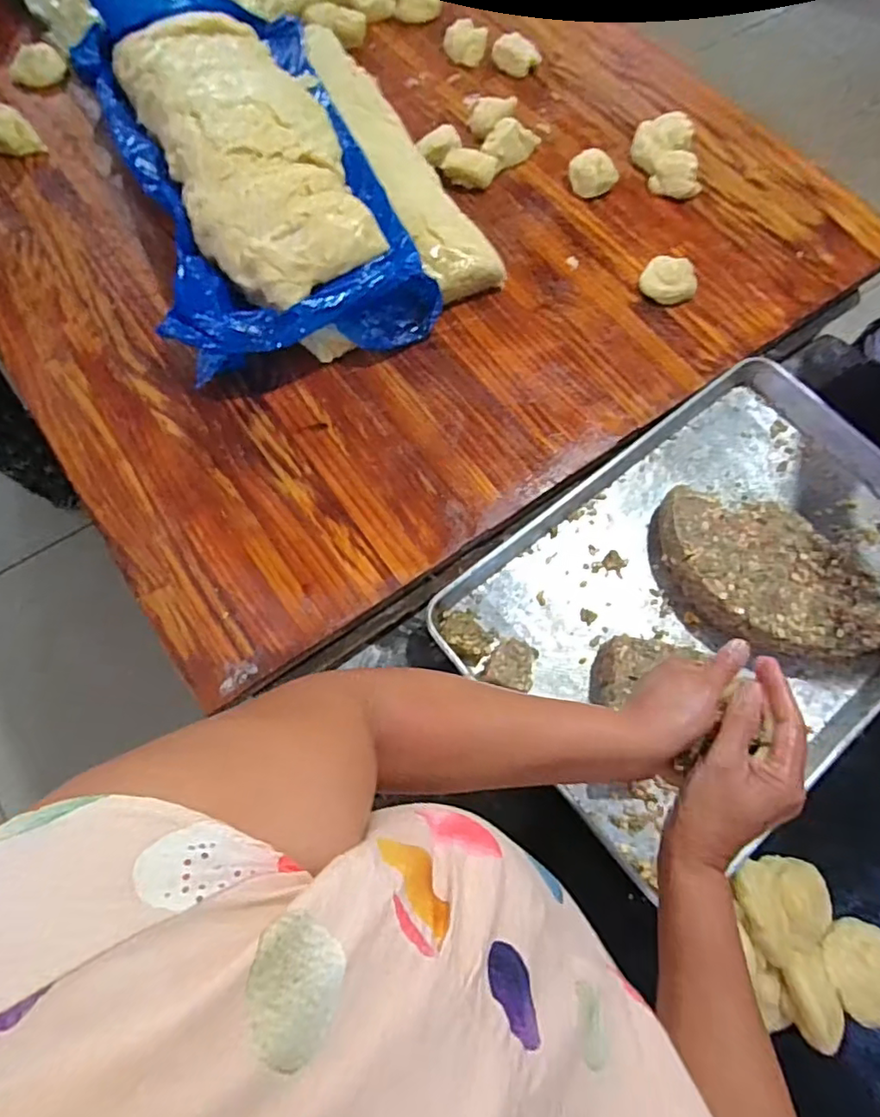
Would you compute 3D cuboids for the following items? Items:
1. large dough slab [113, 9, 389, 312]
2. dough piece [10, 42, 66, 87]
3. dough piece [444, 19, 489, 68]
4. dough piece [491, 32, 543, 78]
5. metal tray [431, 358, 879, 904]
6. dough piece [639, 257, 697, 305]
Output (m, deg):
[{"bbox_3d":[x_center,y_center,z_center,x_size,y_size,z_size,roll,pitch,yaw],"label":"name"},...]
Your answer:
[{"bbox_3d":[-0.269,-0.576,0.803,0.226,0.079,0.521,-26,72,-10],"label":"large dough slab"},{"bbox_3d":[-0.675,-0.824,0.982,0.082,0.023,0.090,0,69,-1],"label":"dough piece"},{"bbox_3d":[0.044,-0.897,1.021,0.072,0.029,0.087,7,69,2],"label":"dough piece"},{"bbox_3d":[0.132,-0.863,1.007,0.075,0.038,0.054,31,72,10],"label":"dough piece"},{"bbox_3d":[0.338,0.031,0.702,0.596,0.062,0.398,-36,74,-13],"label":"metal tray"},{"bbox_3d":[0.328,-0.398,0.837,0.076,0.031,0.058,26,71,8],"label":"dough piece"}]

